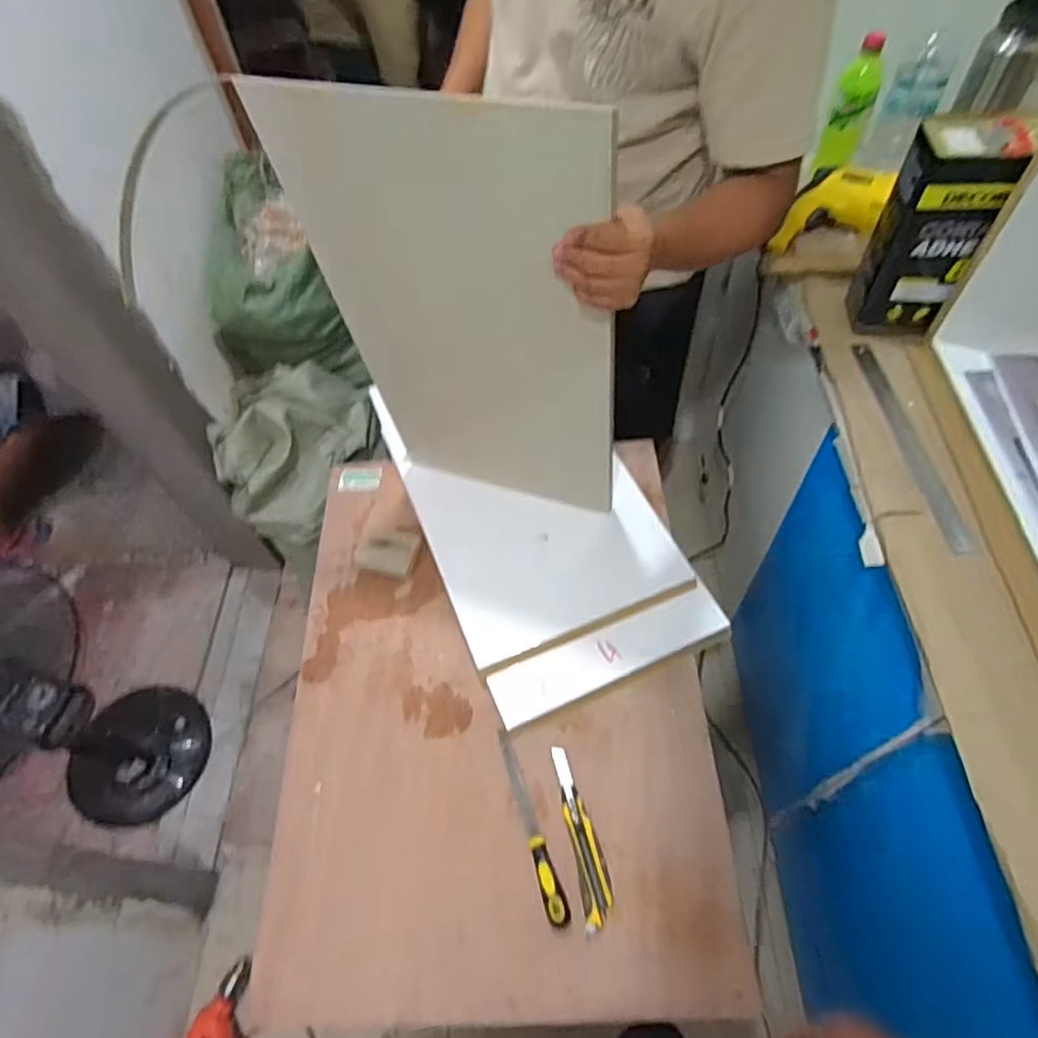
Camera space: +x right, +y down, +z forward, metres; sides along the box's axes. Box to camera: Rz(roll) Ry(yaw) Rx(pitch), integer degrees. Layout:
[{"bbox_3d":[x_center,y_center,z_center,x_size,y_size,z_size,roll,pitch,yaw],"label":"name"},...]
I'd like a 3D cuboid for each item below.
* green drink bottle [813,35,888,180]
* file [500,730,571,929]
[{"bbox_3d":[0.537,-0.668,1.033,0.067,0.178,0.056,22,61,17],"label":"green drink bottle"},{"bbox_3d":[0.016,0.404,0.848,0.027,0.028,0.242,-17,57,-7],"label":"file"}]

